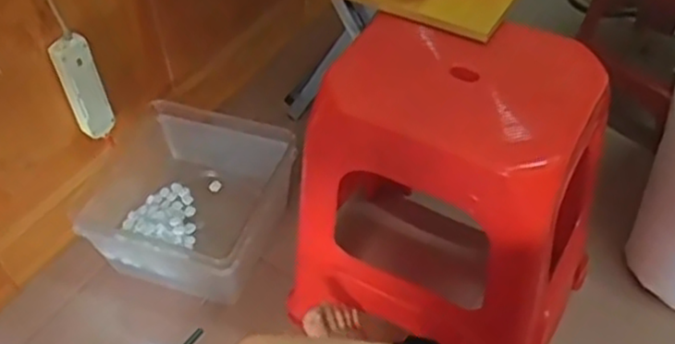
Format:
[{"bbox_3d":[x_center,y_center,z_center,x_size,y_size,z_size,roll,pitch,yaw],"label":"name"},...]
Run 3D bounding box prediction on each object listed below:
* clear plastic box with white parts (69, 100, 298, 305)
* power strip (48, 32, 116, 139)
[{"bbox_3d":[-0.254,0.054,1.306,0.340,0.150,0.319,13,49,14],"label":"clear plastic box with white parts"},{"bbox_3d":[-0.420,-0.139,1.197,0.061,0.194,0.026,-19,49,-16],"label":"power strip"}]

